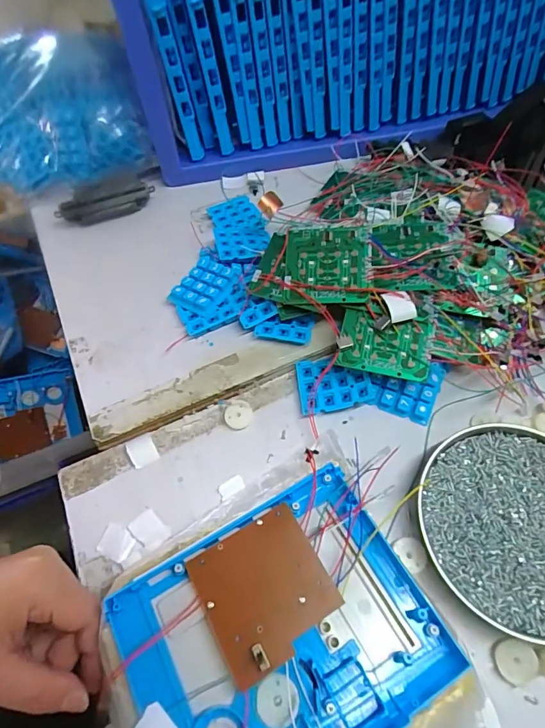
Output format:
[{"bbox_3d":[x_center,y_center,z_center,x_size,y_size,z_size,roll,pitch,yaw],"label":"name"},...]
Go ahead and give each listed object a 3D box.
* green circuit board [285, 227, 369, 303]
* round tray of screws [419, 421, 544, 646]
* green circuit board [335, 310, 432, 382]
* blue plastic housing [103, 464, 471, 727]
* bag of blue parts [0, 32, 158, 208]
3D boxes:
[{"bbox_3d":[0.047,-0.085,0.367,0.071,0.005,0.066,1,80,14],"label":"green circuit board"},{"bbox_3d":[0.173,0.109,0.294,0.133,0.019,0.132,-1,58,2],"label":"round tray of screws"},{"bbox_3d":[0.091,-0.016,0.346,0.070,0.007,0.050,10,71,11],"label":"green circuit board"},{"bbox_3d":[0.004,0.154,0.244,0.162,0.021,0.131,-27,61,-12],"label":"blue plastic housing"},{"bbox_3d":[-0.266,-0.306,0.514,0.210,0.082,0.221,-15,59,-7],"label":"bag of blue parts"}]

